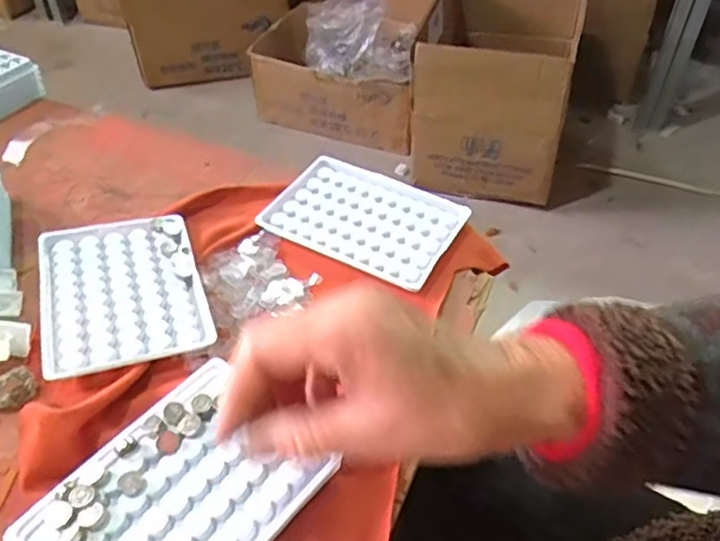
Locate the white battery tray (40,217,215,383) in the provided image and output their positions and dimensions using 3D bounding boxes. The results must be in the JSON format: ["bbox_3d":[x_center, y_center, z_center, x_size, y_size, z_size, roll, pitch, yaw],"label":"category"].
[{"bbox_3d":[-0.152,0.009,0.410,0.096,0.010,0.129,-14,47,-15],"label":"white battery tray"}]

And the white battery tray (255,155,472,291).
[{"bbox_3d":[0.002,-0.039,0.469,0.129,0.009,0.091,22,49,20],"label":"white battery tray"}]

